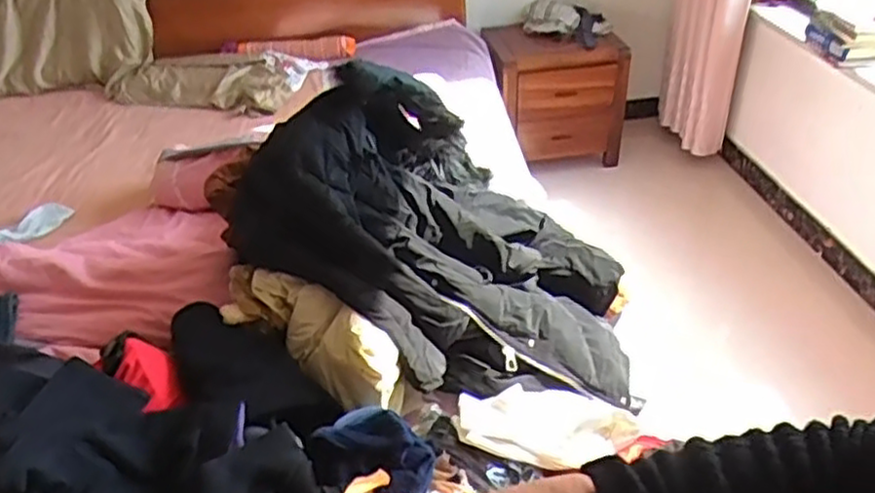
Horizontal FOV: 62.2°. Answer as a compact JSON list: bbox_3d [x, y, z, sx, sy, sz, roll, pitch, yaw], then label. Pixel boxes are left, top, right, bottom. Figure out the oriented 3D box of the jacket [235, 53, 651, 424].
[{"bbox_3d":[0.007,0.003,1.179,0.614,0.437,0.380,1,36,6],"label":"jacket"}]

